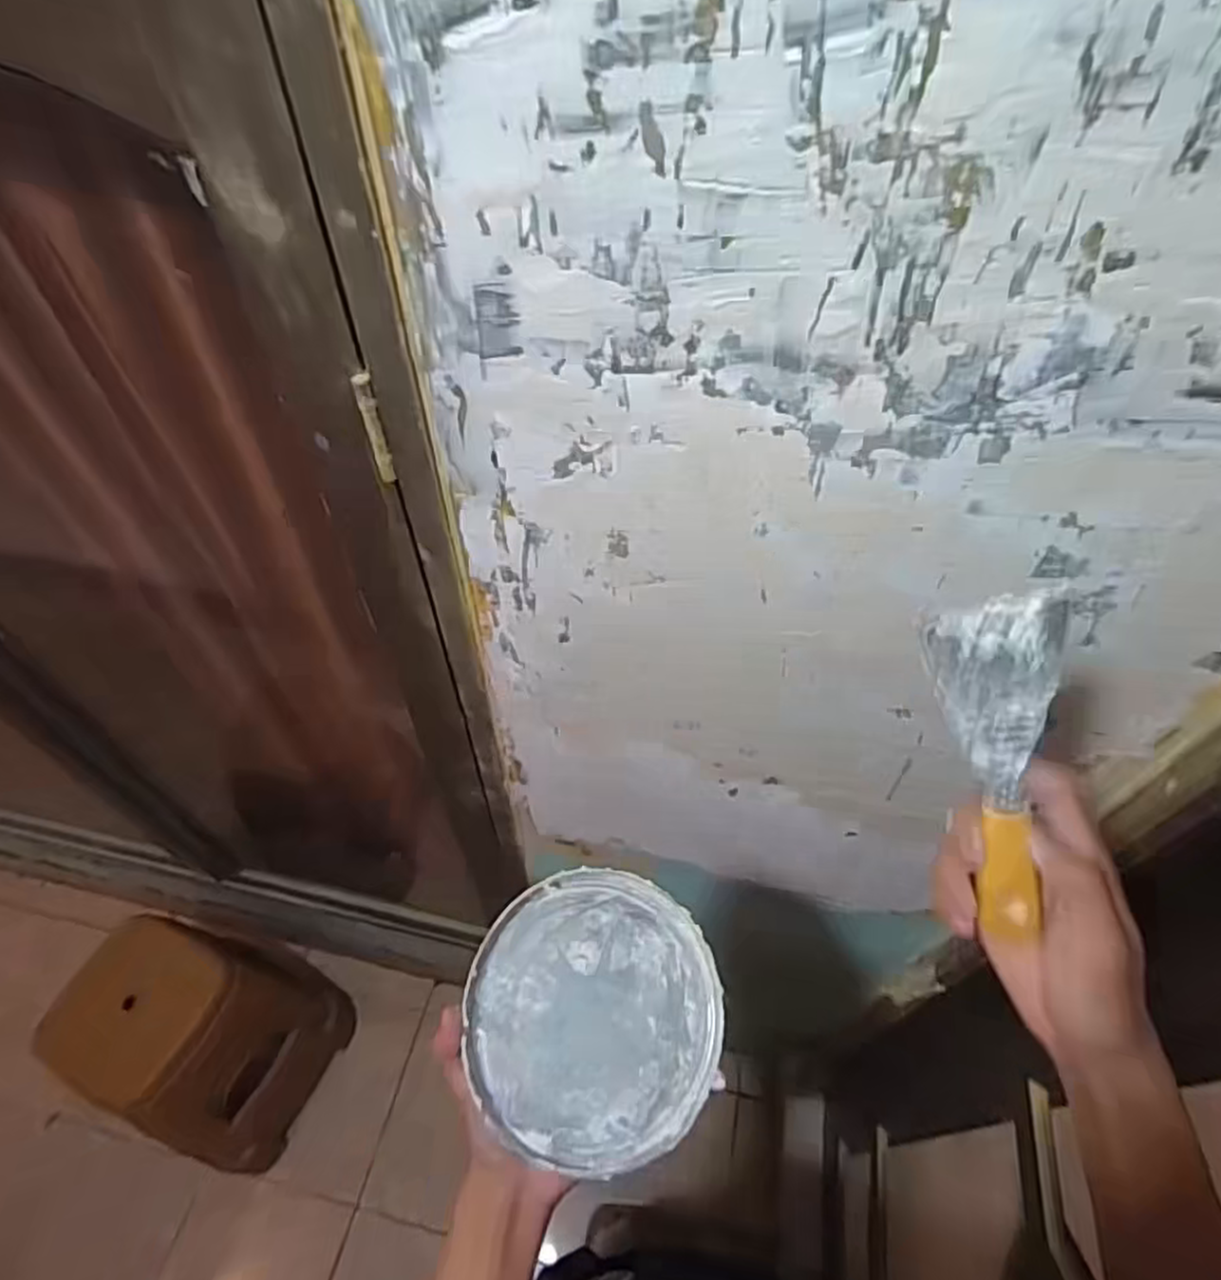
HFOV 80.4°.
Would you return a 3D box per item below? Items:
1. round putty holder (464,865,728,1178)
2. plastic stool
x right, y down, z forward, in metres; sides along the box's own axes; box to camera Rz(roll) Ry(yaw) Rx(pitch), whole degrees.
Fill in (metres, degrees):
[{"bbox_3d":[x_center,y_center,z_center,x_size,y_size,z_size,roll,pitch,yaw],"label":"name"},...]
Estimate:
[{"bbox_3d":[-0.009,0.216,0.423,0.148,0.025,0.148,6,66,-13],"label":"round putty holder"},{"bbox_3d":[-0.812,0.803,1.475,0.321,0.537,0.366,20,55,13],"label":"plastic stool"}]

